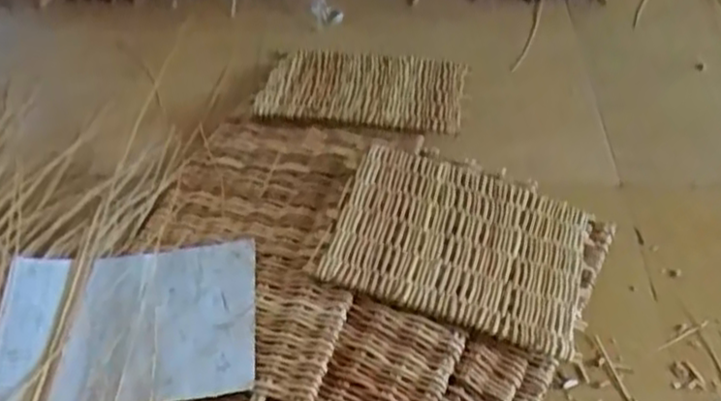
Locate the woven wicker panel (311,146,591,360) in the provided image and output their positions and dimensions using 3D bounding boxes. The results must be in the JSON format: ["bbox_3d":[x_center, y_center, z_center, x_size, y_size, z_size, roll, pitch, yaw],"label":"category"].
[{"bbox_3d":[0.132,0.051,0.943,0.327,0.015,0.245,19,53,5],"label":"woven wicker panel"}]

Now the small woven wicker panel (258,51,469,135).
[{"bbox_3d":[0.004,-0.183,1.186,0.325,0.030,0.227,6,40,11],"label":"small woven wicker panel"}]

